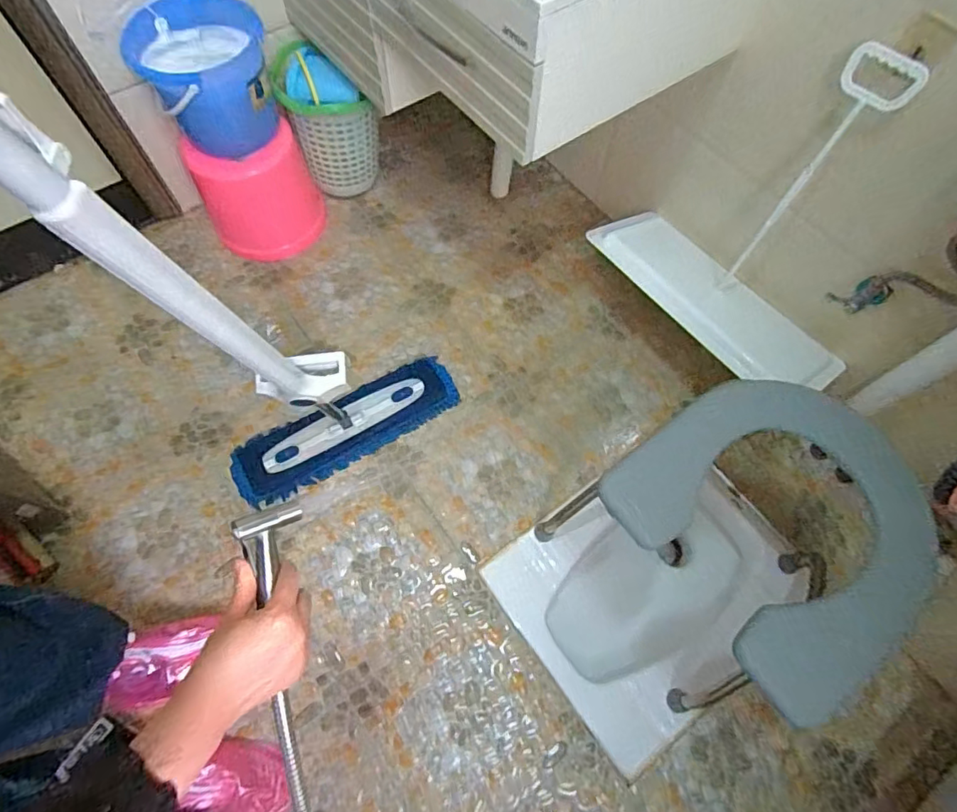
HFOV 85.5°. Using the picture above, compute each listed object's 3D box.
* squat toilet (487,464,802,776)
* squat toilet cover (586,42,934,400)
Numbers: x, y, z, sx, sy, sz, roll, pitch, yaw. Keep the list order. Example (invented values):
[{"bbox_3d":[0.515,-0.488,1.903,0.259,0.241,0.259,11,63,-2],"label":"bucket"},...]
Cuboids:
[{"bbox_3d":[0.321,0.382,1.051,0.490,0.265,0.423,-30,71,-15],"label":"squat toilet"},{"bbox_3d":[0.523,-0.343,0.940,0.260,0.459,0.541,-38,73,-18],"label":"squat toilet cover"}]

